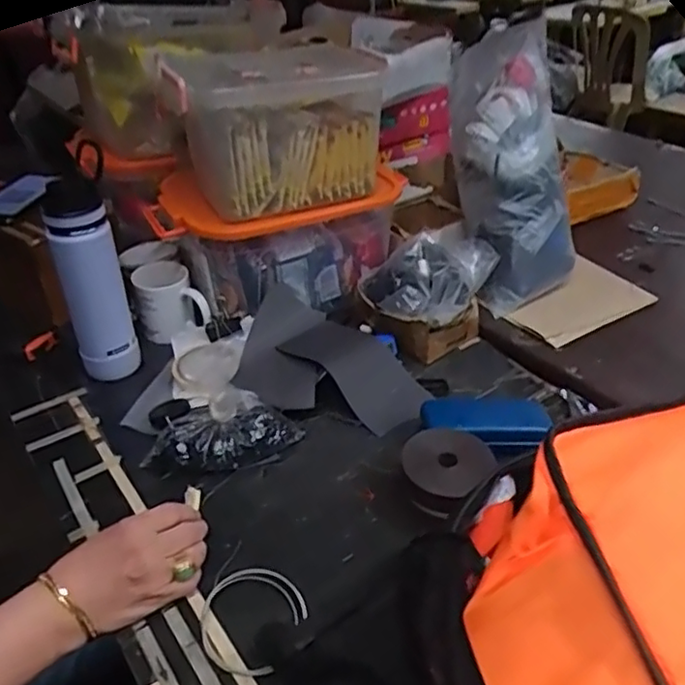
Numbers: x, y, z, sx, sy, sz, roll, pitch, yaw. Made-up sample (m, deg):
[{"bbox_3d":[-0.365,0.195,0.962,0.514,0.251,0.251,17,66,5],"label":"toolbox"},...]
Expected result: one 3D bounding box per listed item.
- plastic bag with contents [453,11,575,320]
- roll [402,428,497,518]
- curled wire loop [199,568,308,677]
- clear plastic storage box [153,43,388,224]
[{"bbox_3d":[0.262,-0.263,0.963,0.147,0.415,0.115,-9,5,-13],"label":"plastic bag with contents"},{"bbox_3d":[0.110,0.131,0.661,0.089,0.031,0.085,-32,65,-10],"label":"roll"},{"bbox_3d":[-0.083,0.247,0.562,0.084,0.017,0.093,17,40,25],"label":"curled wire loop"},{"bbox_3d":[-0.093,-0.296,0.862,0.275,0.185,0.183,-18,38,-20],"label":"clear plastic storage box"}]

